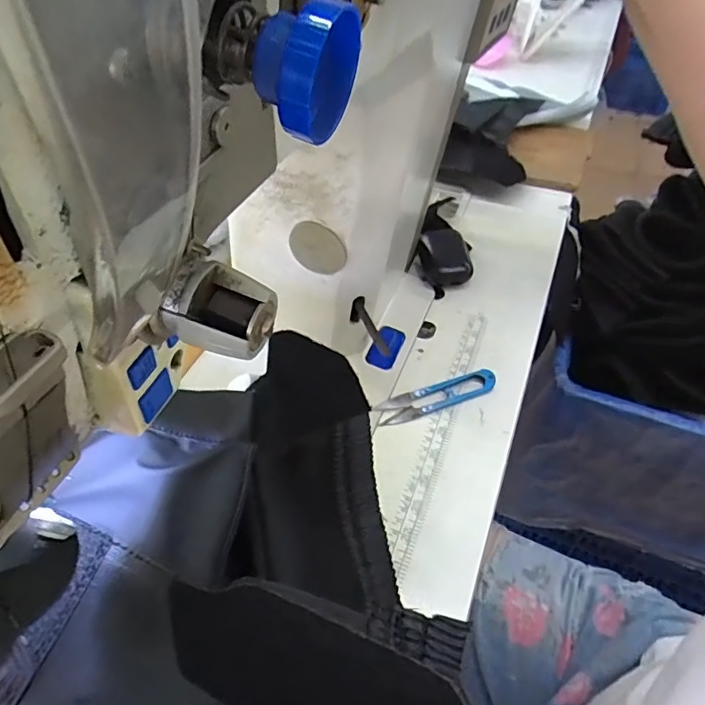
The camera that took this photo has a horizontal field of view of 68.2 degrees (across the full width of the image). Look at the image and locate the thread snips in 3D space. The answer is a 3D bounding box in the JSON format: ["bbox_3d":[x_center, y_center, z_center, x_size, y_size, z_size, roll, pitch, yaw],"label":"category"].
[{"bbox_3d":[0.078,0.040,0.488,0.117,0.011,0.028,-17,50,-13],"label":"thread snips"}]

